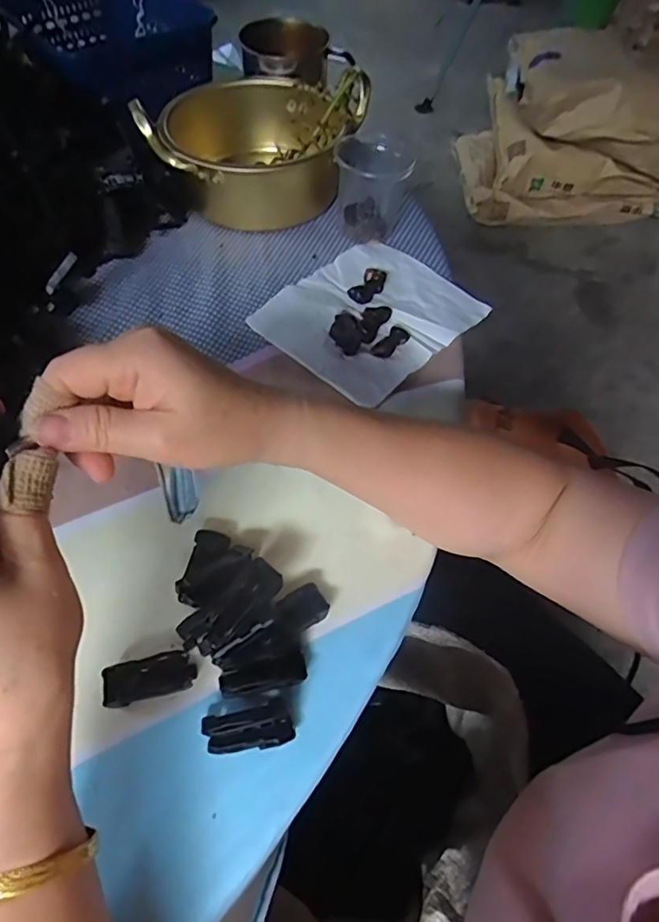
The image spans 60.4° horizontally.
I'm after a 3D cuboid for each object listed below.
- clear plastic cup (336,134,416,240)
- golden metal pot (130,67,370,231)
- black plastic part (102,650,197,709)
[{"bbox_3d":[0.039,-0.249,0.516,0.066,0.071,0.069,7,57,1],"label":"clear plastic cup"},{"bbox_3d":[-0.065,-0.300,0.540,0.171,0.095,0.166,1,57,-2],"label":"golden metal pot"},{"bbox_3d":[-0.098,0.119,0.310,0.047,0.012,0.021,-12,59,-10],"label":"black plastic part"}]

